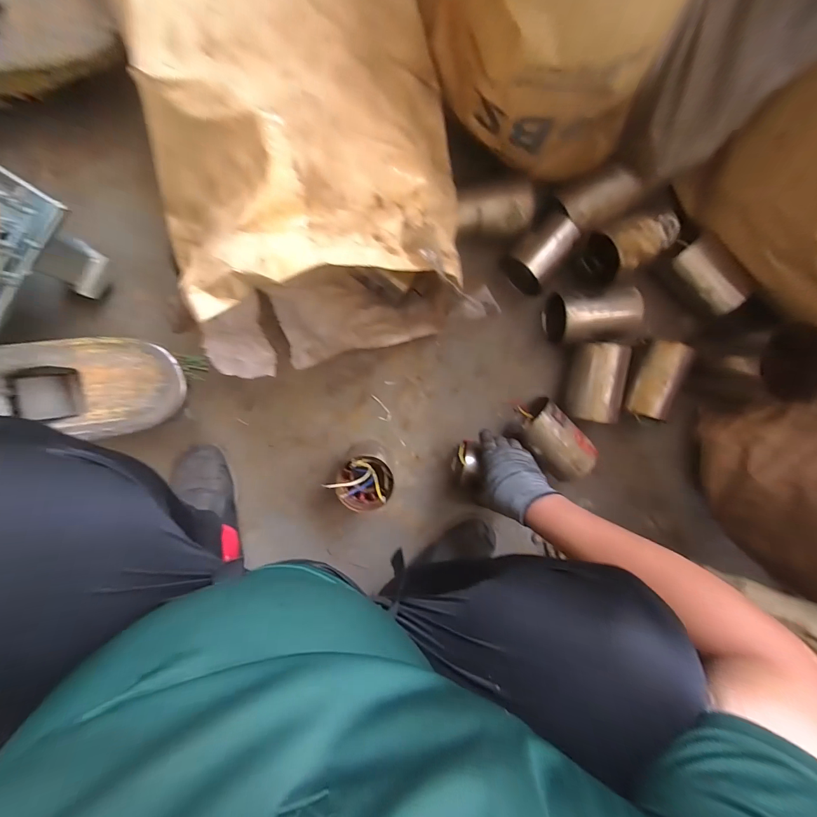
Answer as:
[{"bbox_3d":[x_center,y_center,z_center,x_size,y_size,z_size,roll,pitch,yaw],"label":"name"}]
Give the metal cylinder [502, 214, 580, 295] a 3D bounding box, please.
[{"bbox_3d":[0.227,-0.268,0.617,0.083,0.071,0.115,39,93,-5],"label":"metal cylinder"}]

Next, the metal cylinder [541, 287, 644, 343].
[{"bbox_3d":[0.323,-0.160,0.634,0.150,0.101,0.087,-1,95,-2],"label":"metal cylinder"}]

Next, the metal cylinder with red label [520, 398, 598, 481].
[{"bbox_3d":[0.262,0.052,0.656,0.090,0.081,0.150,-42,95,2],"label":"metal cylinder with red label"}]

